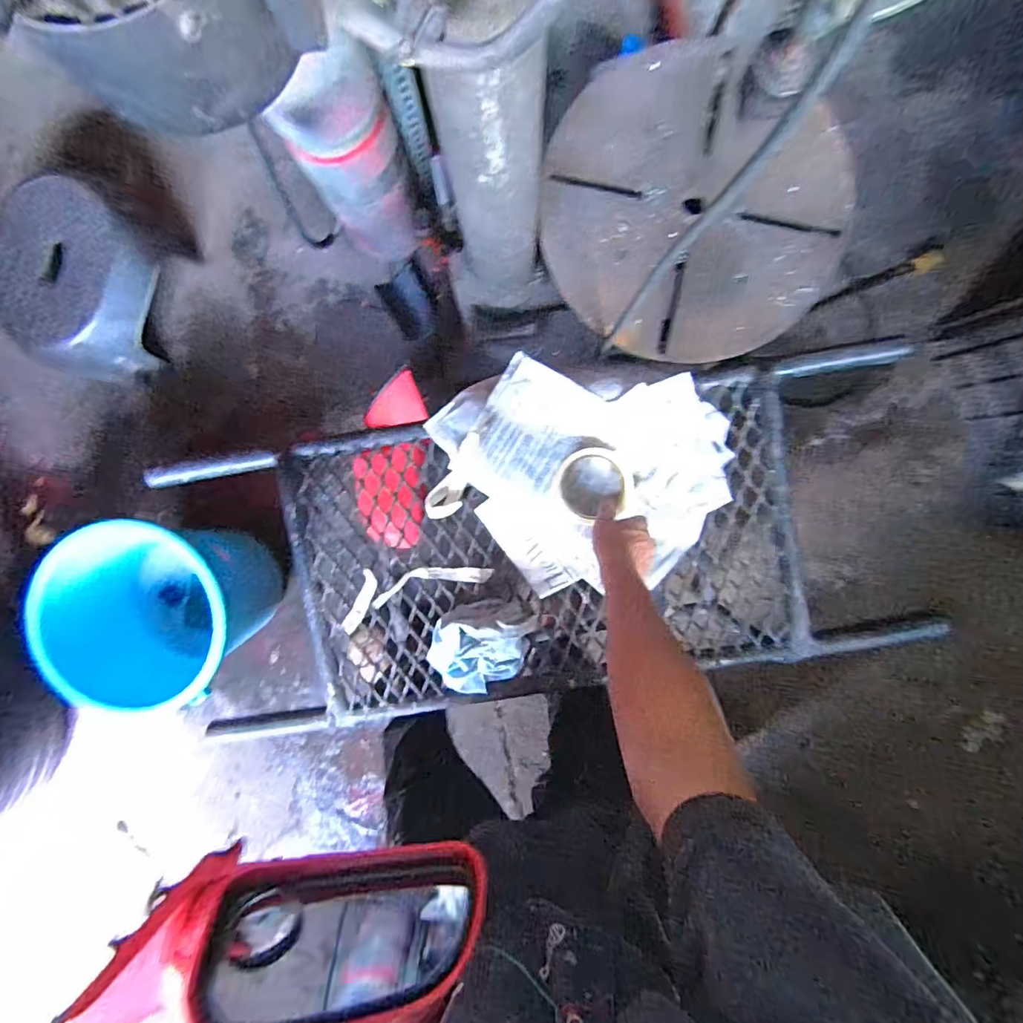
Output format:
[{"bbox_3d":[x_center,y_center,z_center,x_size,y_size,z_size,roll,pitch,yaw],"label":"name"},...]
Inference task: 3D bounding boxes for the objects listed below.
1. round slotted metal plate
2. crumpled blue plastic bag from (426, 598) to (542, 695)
[{"bbox_3d":[0.233,-0.388,0.635,0.373,0.030,0.365,0,93,0],"label":"round slotted metal plate"},{"bbox_3d":[-0.041,0.182,0.645,0.126,0.057,0.145,24,95,-2],"label":"crumpled blue plastic bag"}]

